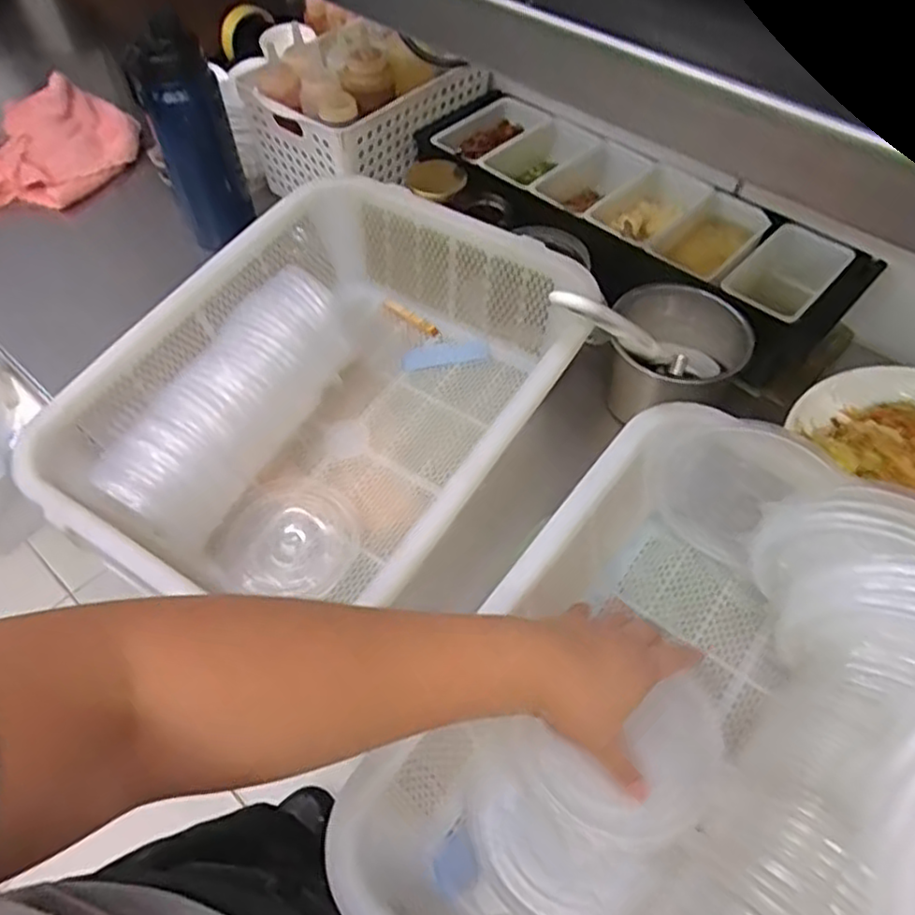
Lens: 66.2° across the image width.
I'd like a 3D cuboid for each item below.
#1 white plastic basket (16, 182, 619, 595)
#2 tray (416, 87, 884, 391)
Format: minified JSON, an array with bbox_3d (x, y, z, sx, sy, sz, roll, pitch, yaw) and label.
[{"bbox_3d":[-0.119,-0.044,0.595,0.283,0.138,0.389,29,59,19],"label":"white plastic basket"},{"bbox_3d":[0.166,-0.242,0.741,0.468,0.078,0.187,38,62,24],"label":"tray"}]

